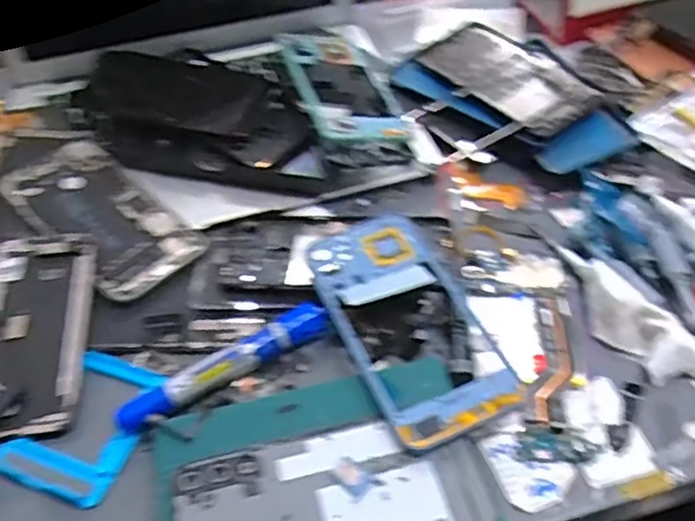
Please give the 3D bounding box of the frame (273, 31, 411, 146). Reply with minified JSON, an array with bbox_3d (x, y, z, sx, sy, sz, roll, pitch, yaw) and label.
[{"bbox_3d":[-0.006,-0.152,0.566,0.084,0.010,0.178,-2,45,-23],"label":"frame"}]

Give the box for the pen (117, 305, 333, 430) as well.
[{"bbox_3d":[-0.070,0.061,0.394,0.130,0.019,0.021,-27,52,-21],"label":"pen"}]

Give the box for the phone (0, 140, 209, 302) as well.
[{"bbox_3d":[-0.175,-0.035,0.475,0.150,0.011,0.076,34,57,29],"label":"phone"}]

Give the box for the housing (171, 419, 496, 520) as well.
[{"bbox_3d":[-0.008,0.120,0.340,0.152,0.013,0.067,-12,48,-8],"label":"housing"}]

